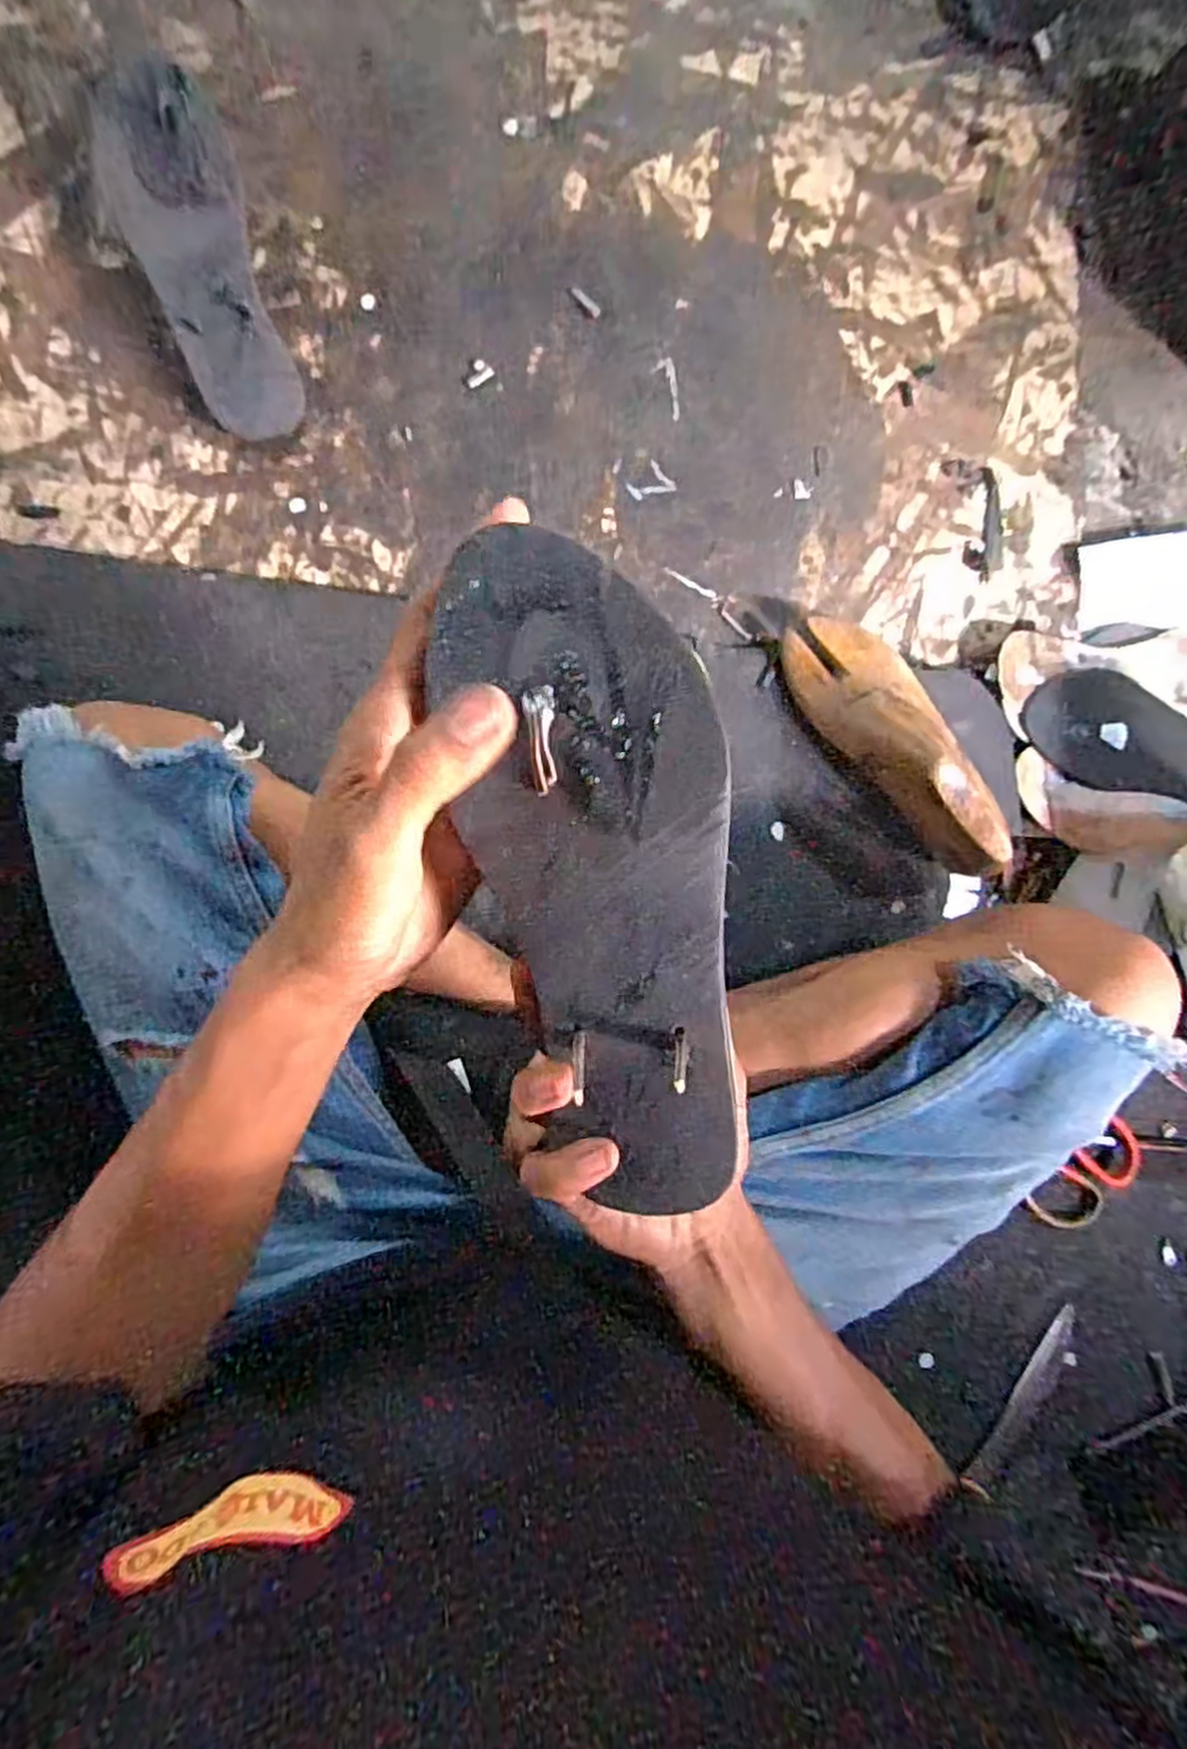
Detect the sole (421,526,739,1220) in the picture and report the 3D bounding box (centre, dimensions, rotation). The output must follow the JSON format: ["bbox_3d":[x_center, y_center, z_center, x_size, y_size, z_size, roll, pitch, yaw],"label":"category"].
[{"bbox_3d":[0.009,0.006,0.266,0.082,0.022,0.230,-9,103,12],"label":"sole"}]

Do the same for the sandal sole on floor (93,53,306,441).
[{"bbox_3d":[-0.279,-0.439,0.544,0.084,0.031,0.231,-18,106,-7],"label":"sandal sole on floor"}]

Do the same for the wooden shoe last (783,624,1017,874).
[{"bbox_3d":[0.223,-0.098,0.559,0.068,0.064,0.218,-33,78,-6],"label":"wooden shoe last"}]

